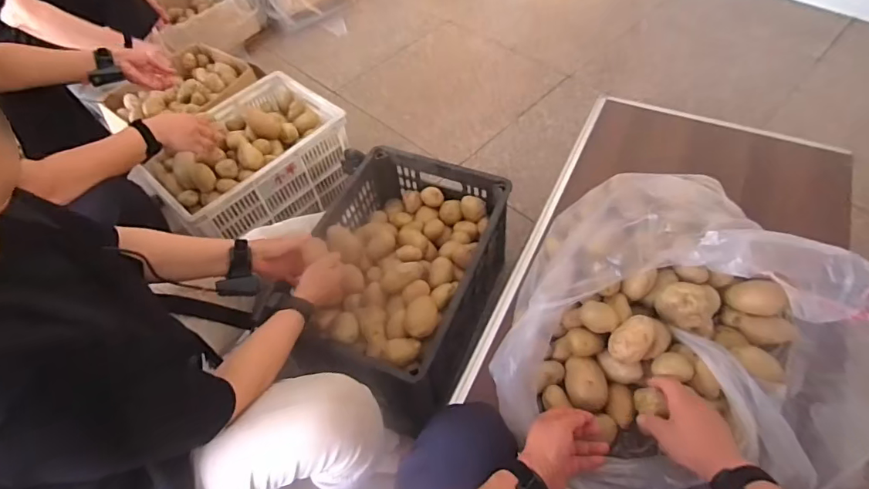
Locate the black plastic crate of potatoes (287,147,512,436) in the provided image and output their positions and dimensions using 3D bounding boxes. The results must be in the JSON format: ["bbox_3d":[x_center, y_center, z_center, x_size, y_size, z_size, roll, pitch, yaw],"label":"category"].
[{"bbox_3d":[-0.060,0.076,1.037,0.358,0.267,0.518,11,56,13],"label":"black plastic crate of potatoes"}]

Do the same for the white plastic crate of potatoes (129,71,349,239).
[{"bbox_3d":[-0.498,-0.236,1.279,0.349,0.235,0.481,36,65,27],"label":"white plastic crate of potatoes"}]

